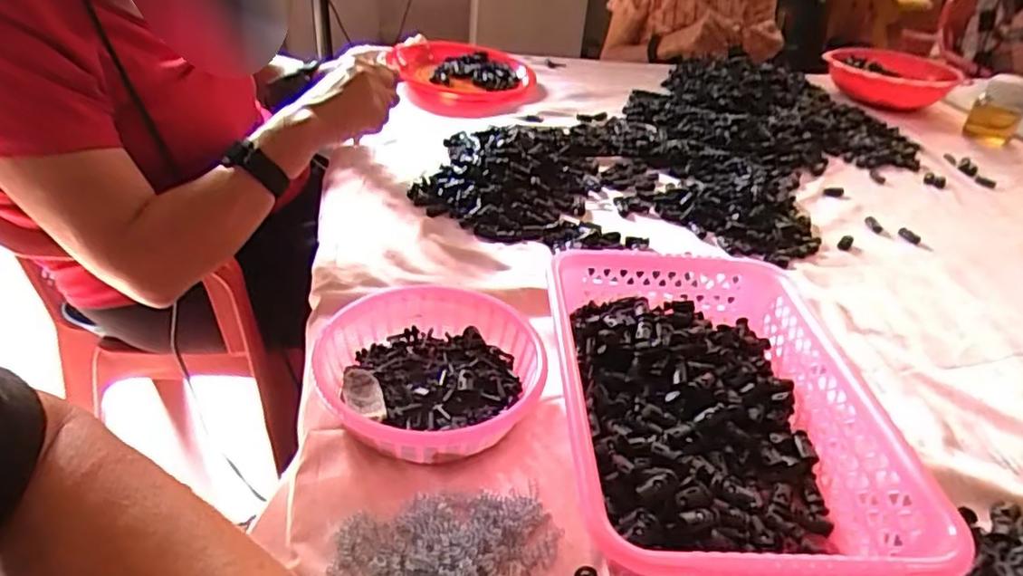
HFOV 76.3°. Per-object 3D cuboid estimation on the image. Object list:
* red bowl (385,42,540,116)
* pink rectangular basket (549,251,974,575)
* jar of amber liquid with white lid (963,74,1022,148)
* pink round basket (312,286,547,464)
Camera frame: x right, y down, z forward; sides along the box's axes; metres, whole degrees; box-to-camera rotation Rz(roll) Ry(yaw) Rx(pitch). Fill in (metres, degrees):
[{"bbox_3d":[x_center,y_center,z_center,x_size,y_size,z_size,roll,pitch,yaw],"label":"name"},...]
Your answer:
[{"bbox_3d":[-0.080,-0.365,1.104,0.241,0.050,0.229,-1,36,-8],"label":"red bowl"},{"bbox_3d":[0.141,0.090,0.476,0.210,0.082,0.301,2,36,-4],"label":"pink rectangular basket"},{"bbox_3d":[0.839,-0.309,1.121,0.074,0.093,0.079,30,43,31],"label":"jar of amber liquid with white lid"},{"bbox_3d":[-0.060,0.064,0.500,0.163,0.047,0.166,3,36,-2],"label":"pink round basket"}]

